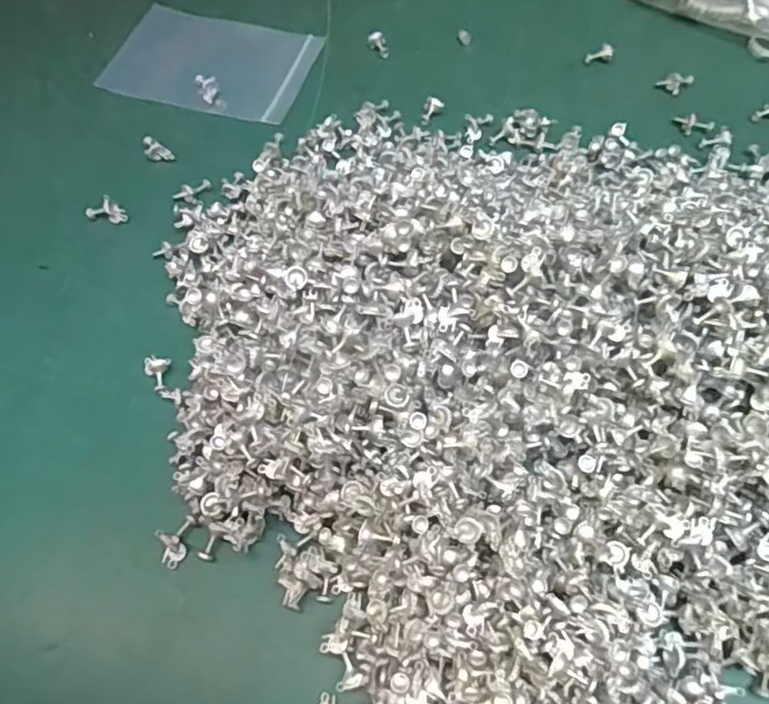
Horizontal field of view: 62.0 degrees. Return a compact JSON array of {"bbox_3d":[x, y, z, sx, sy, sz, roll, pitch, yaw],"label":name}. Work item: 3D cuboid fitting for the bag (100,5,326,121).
[{"bbox_3d":[-0.104,-0.179,0.393,0.119,0.007,0.083,15,62,8],"label":"bag"}]

